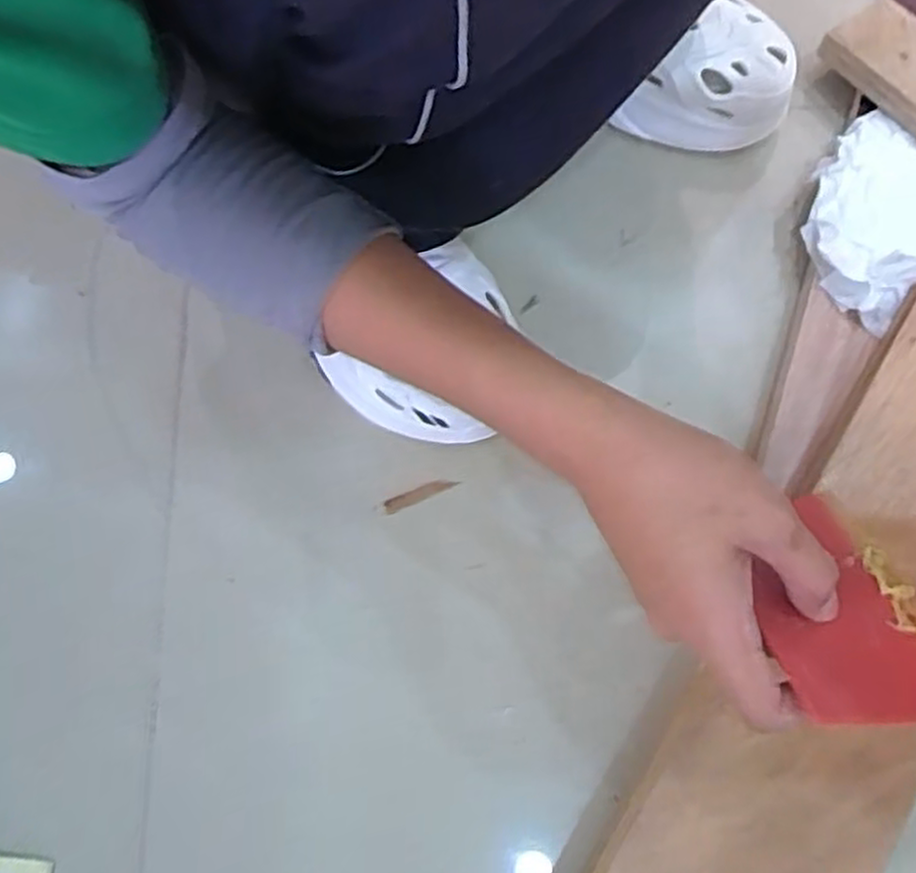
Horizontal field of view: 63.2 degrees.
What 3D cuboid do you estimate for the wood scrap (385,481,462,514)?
[{"bbox_3d":[-0.023,0.036,0.456,0.046,0.010,0.009,-24,76,-7],"label":"wood scrap"}]

